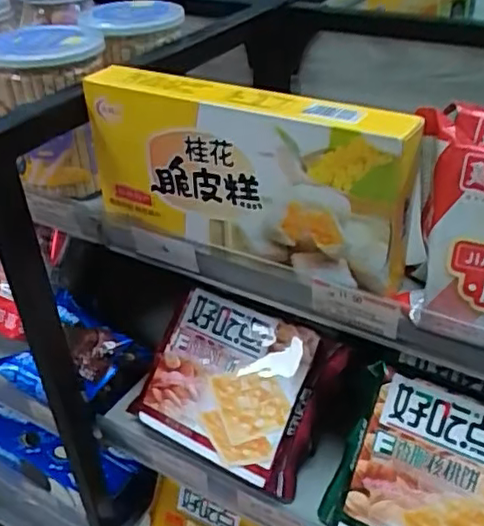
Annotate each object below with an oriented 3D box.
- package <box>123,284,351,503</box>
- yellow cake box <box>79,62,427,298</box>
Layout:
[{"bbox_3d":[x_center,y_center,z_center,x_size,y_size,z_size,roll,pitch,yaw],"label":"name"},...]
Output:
[{"bbox_3d":[-0.005,0.095,0.490,0.140,0.034,0.117,21,86,27],"label":"package"},{"bbox_3d":[-0.002,-0.055,0.388,0.210,0.101,0.035,17,41,25],"label":"yellow cake box"}]

